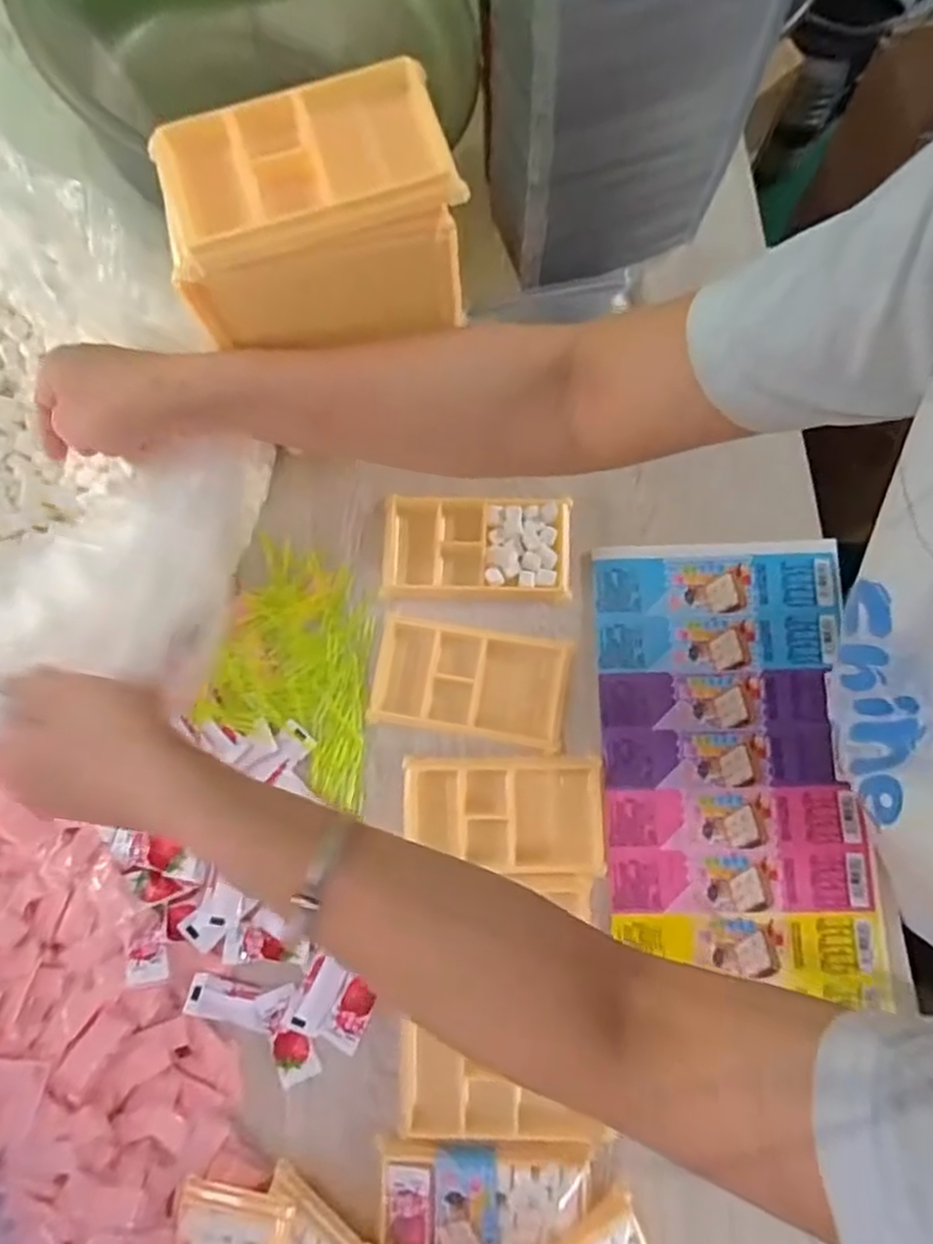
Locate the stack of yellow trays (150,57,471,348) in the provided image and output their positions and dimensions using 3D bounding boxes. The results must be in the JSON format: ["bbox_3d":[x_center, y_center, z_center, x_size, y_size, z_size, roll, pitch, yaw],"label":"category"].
[{"bbox_3d":[-0.074,-0.197,0.343,0.143,0.083,0.092,-15,79,0],"label":"stack of yellow trays"}]

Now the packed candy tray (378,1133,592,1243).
[{"bbox_3d":[0.011,0.348,0.403,0.122,0.020,0.065,-1,80,0],"label":"packed candy tray"}]

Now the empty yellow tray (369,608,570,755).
[{"bbox_3d":[0.003,0.040,0.466,0.132,0.011,0.076,10,80,2],"label":"empty yellow tray"}]

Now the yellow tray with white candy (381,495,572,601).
[{"bbox_3d":[0.007,-0.053,0.489,0.135,0.029,0.074,2,80,0],"label":"yellow tray with white candy"}]

